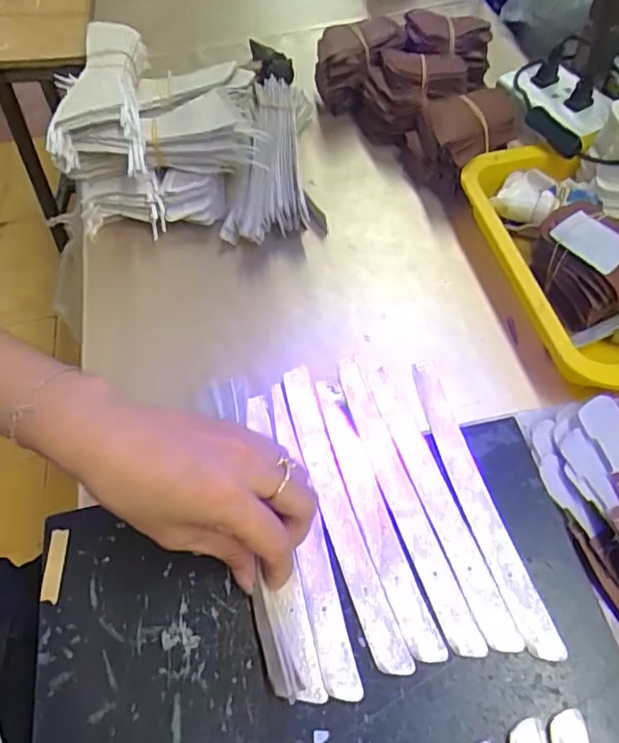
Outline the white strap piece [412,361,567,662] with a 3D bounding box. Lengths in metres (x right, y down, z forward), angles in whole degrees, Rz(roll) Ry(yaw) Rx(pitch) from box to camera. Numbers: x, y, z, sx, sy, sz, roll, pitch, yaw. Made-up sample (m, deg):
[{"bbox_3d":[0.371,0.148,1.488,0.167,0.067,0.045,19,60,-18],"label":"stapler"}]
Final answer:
[{"bbox_3d":[0.099,0.072,0.338,0.022,0.004,0.186,-13,57,-5],"label":"white strap piece"}]

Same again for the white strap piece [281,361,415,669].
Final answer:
[{"bbox_3d":[0.016,0.080,0.339,0.021,0.006,0.189,-18,59,-5],"label":"white strap piece"}]

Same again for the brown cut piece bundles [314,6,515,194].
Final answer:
[{"bbox_3d":[0.121,-0.292,0.584,0.162,0.077,0.233,-30,61,-15],"label":"brown cut piece bundles"}]

